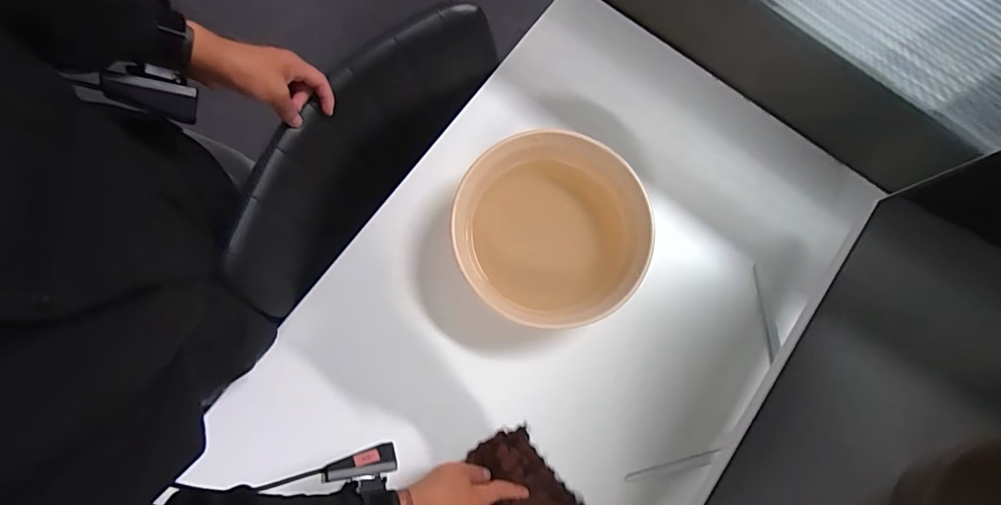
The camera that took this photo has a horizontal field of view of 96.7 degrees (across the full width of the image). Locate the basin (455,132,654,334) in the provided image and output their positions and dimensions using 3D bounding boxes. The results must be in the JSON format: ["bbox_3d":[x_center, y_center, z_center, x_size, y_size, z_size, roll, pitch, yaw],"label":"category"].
[{"bbox_3d":[0.059,-0.023,0.556,0.229,0.085,0.222,0,79,-1],"label":"basin"}]

